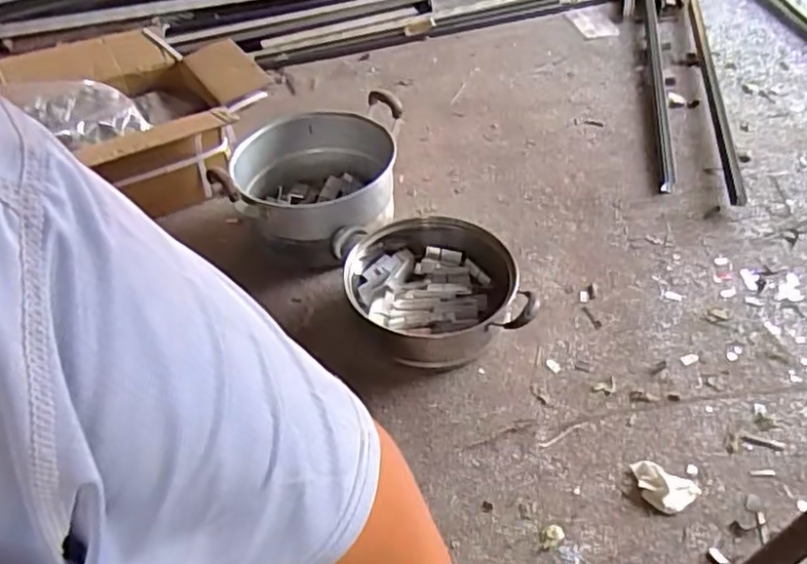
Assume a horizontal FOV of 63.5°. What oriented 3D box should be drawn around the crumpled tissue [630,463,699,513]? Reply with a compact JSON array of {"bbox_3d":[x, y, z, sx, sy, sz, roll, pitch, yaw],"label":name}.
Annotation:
[{"bbox_3d":[0.337,0.268,0.849,0.084,0.015,0.054,18,49,21],"label":"crumpled tissue"}]

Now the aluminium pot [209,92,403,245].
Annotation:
[{"bbox_3d":[-0.163,-0.174,1.217,0.301,0.175,0.295,0,45,4],"label":"aluminium pot"}]

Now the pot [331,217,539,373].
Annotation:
[{"bbox_3d":[0.046,0.010,1.066,0.268,0.097,0.277,-2,45,2],"label":"pot"}]

